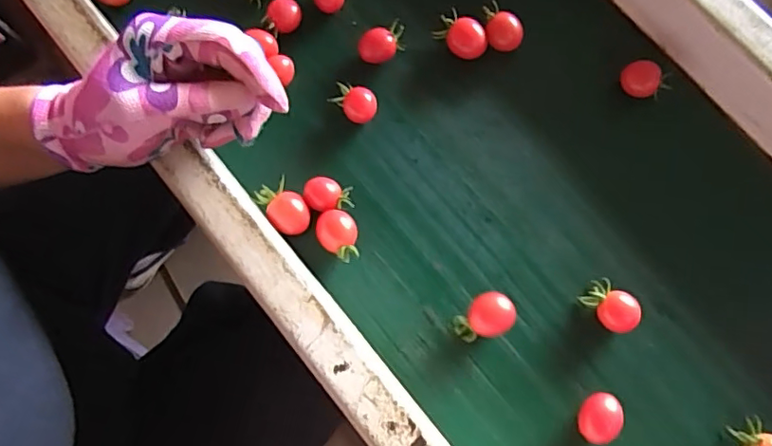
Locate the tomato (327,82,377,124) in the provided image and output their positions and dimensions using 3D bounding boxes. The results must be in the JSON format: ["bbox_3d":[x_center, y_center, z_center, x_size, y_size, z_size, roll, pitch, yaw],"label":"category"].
[{"bbox_3d":[-0.023,-0.086,0.405,0.035,0.018,0.023,35,79,8],"label":"tomato"}]

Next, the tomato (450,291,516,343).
[{"bbox_3d":[0.065,0.065,0.370,0.038,0.022,0.028,-39,79,-9],"label":"tomato"}]

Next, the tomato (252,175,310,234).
[{"bbox_3d":[-0.069,-0.009,0.386,0.027,0.026,0.036,-38,79,-9],"label":"tomato"}]

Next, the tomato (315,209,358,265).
[{"bbox_3d":[-0.033,0.010,0.383,0.027,0.022,0.033,0,76,0],"label":"tomato"}]

